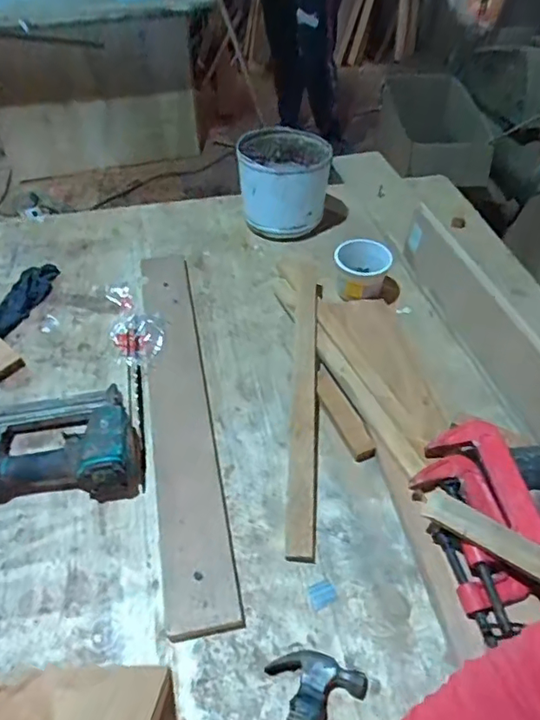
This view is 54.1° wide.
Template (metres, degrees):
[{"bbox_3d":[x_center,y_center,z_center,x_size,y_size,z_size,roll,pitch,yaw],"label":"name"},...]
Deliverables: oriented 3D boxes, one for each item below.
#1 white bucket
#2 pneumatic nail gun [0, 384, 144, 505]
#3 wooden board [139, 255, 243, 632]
[{"bbox_3d":[0.033,-0.345,1.016,0.176,0.180,0.170,-1,48,1],"label":"white bucket"},{"bbox_3d":[-0.291,0.110,0.688,0.231,0.060,0.168,-10,49,-8],"label":"pneumatic nail gun"},{"bbox_3d":[-0.133,0.054,0.762,0.097,0.022,0.640,-9,51,-6],"label":"wooden board"}]

